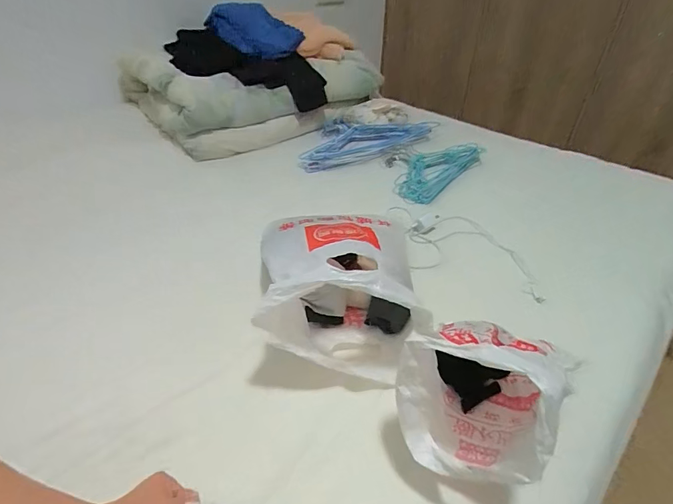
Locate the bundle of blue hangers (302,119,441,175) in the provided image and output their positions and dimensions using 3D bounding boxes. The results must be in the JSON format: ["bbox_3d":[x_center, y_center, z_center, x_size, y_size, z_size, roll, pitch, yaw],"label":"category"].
[{"bbox_3d":[0.072,-0.332,1.149,0.433,0.049,0.209,-20,43,-23],"label":"bundle of blue hangers"}]

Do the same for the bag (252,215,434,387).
[{"bbox_3d":[-0.006,0.026,0.612,0.217,0.161,0.305,-2,39,-3],"label":"bag"}]

